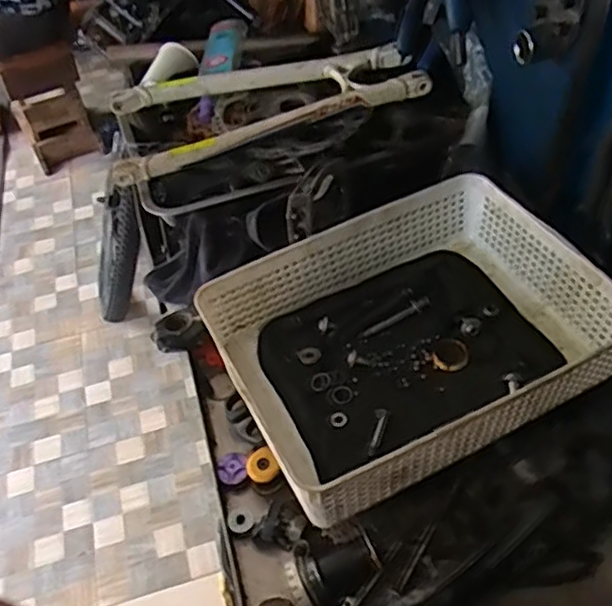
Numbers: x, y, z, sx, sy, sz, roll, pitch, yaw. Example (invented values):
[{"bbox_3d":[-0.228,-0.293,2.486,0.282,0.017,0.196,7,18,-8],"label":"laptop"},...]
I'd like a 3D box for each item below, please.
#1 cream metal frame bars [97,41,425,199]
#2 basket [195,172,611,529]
[{"bbox_3d":[-0.069,-0.253,0.803,0.393,0.034,0.179,-18,49,-9],"label":"cream metal frame bars"},{"bbox_3d":[0.098,0.026,0.609,0.311,0.087,0.243,-24,50,-14],"label":"basket"}]

